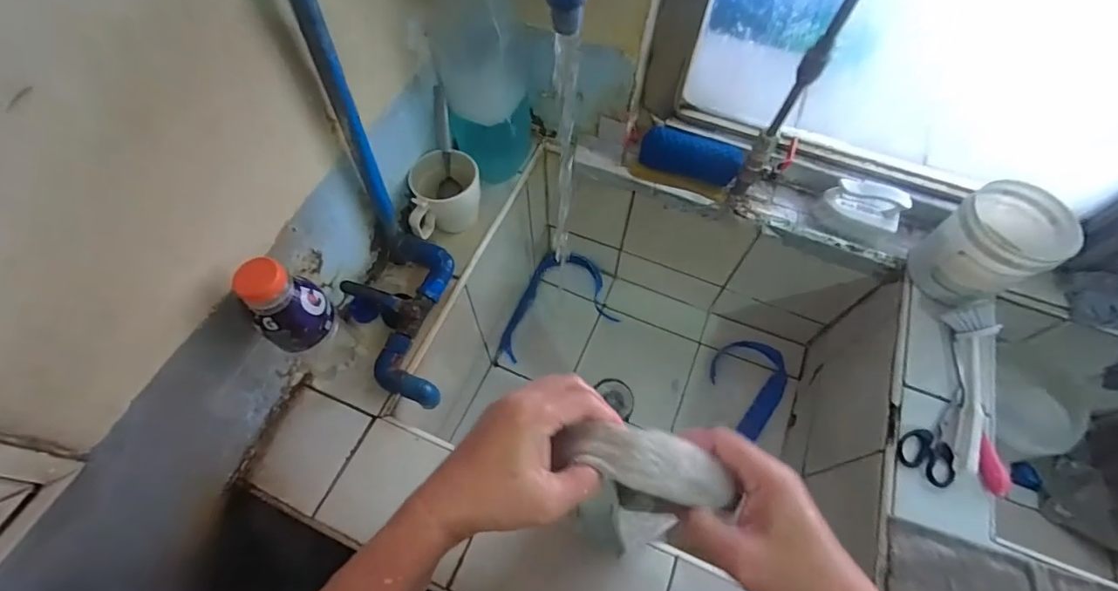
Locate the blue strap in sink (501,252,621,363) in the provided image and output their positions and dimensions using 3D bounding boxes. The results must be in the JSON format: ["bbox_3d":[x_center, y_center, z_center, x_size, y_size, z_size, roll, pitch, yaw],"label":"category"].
[{"bbox_3d":[-0.022,0.009,0.982,0.251,0.060,0.177,-23,64,-14],"label":"blue strap in sink"}]

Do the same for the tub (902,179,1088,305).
[{"bbox_3d":[0.534,-0.056,0.617,0.113,0.127,0.112,1,61,-1],"label":"tub"}]

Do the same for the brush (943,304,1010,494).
[{"bbox_3d":[0.499,0.109,0.583,0.048,0.047,0.230,13,62,6],"label":"brush"}]

